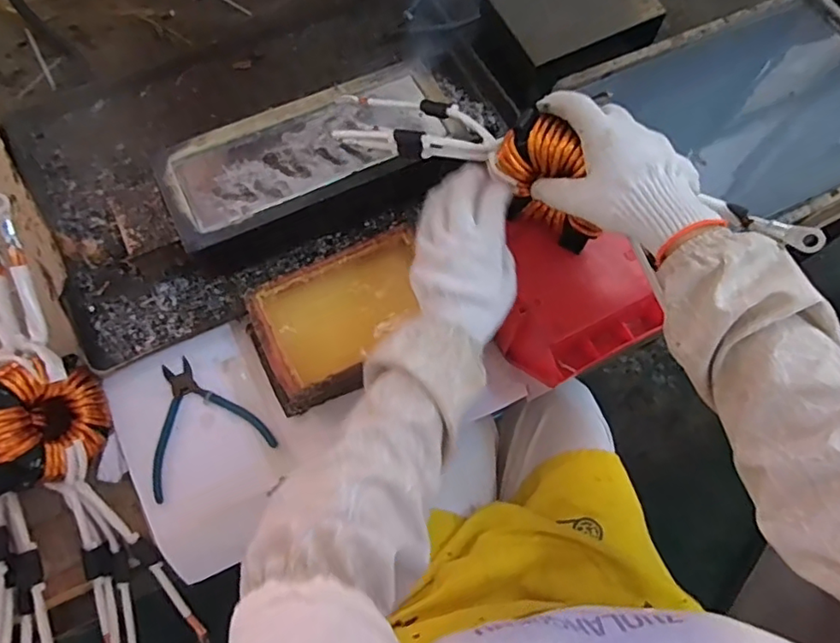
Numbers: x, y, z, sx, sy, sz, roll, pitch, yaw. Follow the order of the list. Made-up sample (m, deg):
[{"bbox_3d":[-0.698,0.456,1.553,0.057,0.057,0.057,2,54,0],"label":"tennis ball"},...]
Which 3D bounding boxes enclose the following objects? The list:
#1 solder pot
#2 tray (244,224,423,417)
[{"bbox_3d":[-0.124,-0.187,0.686,0.341,0.086,0.145,-26,71,-11],"label":"solder pot"},{"bbox_3d":[-0.075,0.001,0.620,0.204,0.058,0.147,-23,70,-10],"label":"tray"}]

